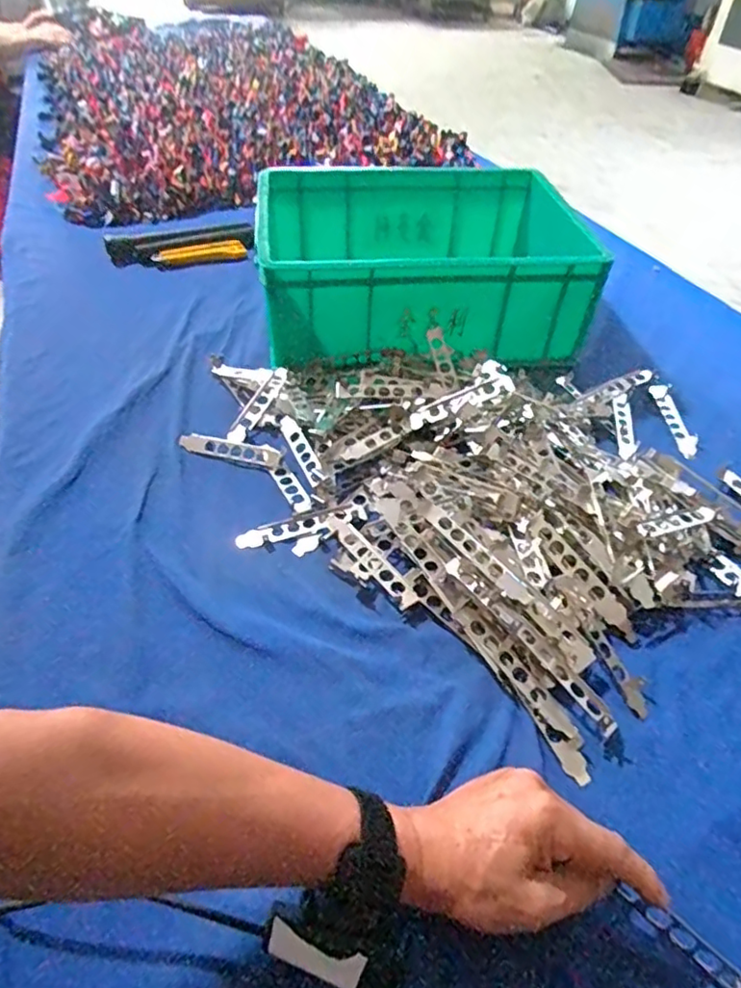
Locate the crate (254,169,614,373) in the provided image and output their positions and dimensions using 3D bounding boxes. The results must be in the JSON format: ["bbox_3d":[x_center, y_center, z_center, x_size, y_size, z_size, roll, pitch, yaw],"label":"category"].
[{"bbox_3d":[0.062,-0.308,0.811,0.400,0.137,0.316,-2,47,-3],"label":"crate"}]

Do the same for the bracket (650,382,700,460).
[{"bbox_3d":[0.357,-0.086,0.711,0.027,0.016,0.115,-1,47,-3],"label":"bracket"}]

